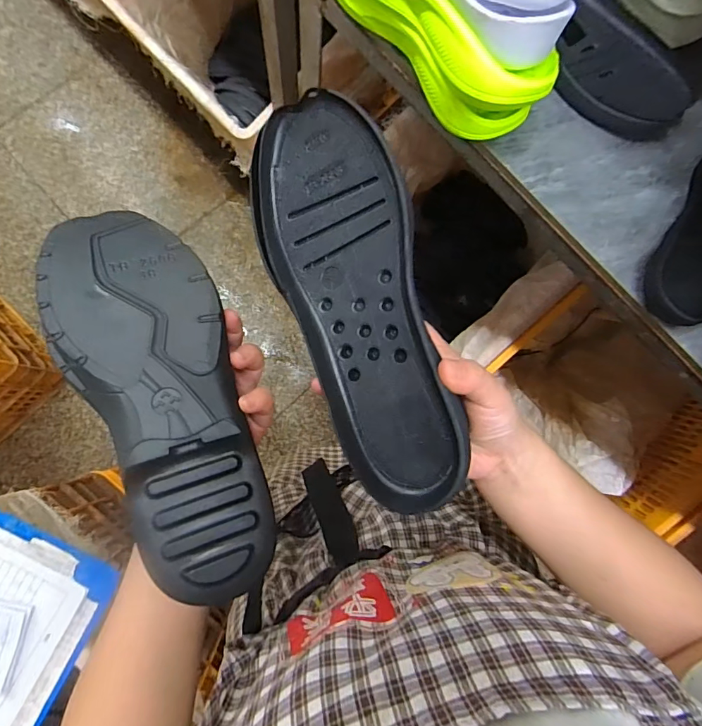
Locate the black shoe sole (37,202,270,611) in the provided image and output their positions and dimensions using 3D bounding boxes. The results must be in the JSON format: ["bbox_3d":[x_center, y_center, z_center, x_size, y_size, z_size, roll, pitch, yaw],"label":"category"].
[{"bbox_3d":[-0.114,0.016,0.275,0.088,0.030,0.249,-22,83,-8],"label":"black shoe sole"}]

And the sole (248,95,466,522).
[{"bbox_3d":[0.002,-0.035,0.297,0.102,0.035,0.259,-19,84,20],"label":"sole"}]

